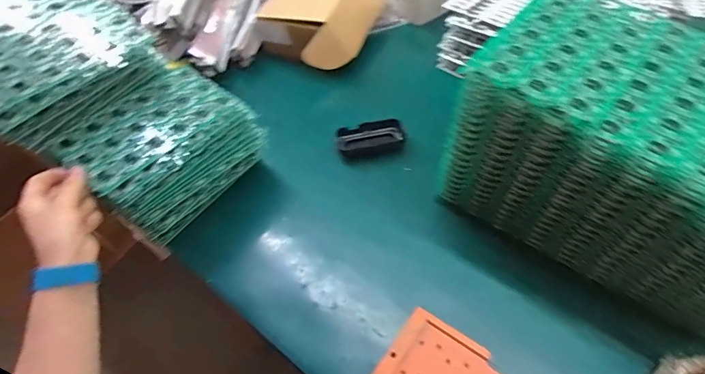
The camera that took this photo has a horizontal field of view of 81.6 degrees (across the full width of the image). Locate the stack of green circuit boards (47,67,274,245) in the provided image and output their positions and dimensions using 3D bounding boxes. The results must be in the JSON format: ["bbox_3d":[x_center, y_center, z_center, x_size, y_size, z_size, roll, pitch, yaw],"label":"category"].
[{"bbox_3d":[-0.246,-0.052,0.555,0.128,0.149,0.206,31,62,26],"label":"stack of green circuit boards"}]

